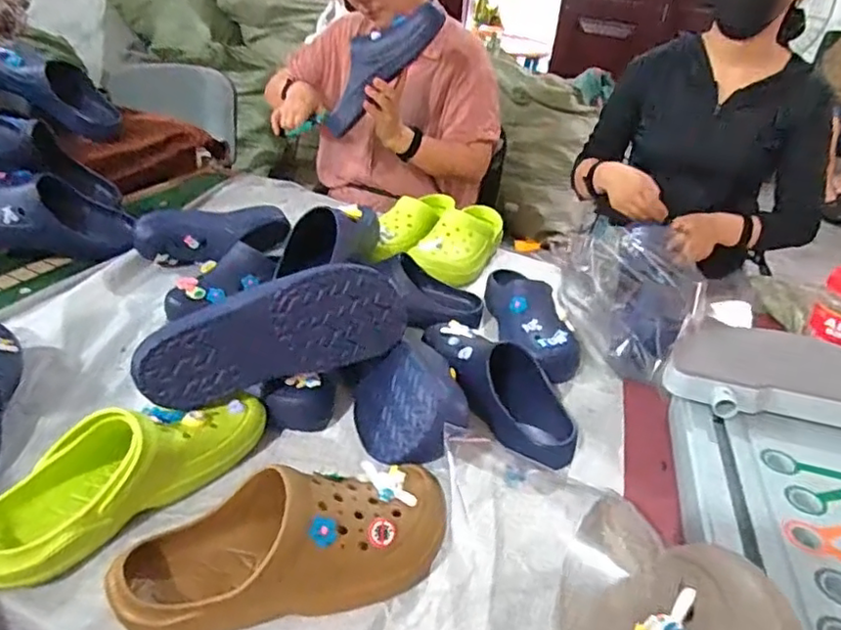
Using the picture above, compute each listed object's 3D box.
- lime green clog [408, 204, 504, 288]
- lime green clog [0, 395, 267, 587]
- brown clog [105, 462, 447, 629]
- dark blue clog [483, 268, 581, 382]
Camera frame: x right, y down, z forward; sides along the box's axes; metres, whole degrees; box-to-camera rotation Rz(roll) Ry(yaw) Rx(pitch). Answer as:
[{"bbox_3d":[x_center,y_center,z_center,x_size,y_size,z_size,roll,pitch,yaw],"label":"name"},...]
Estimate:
[{"bbox_3d":[0.085,-0.138,1.174,0.106,0.086,0.287,19,34,21],"label":"lime green clog"},{"bbox_3d":[-0.291,0.141,0.608,0.095,0.095,0.290,26,37,30],"label":"lime green clog"},{"bbox_3d":[-0.119,0.205,0.553,0.280,0.090,0.108,-7,34,-21],"label":"brown clog"},{"bbox_3d":[0.174,-0.004,0.960,0.107,0.084,0.246,0,32,-9],"label":"dark blue clog"}]

